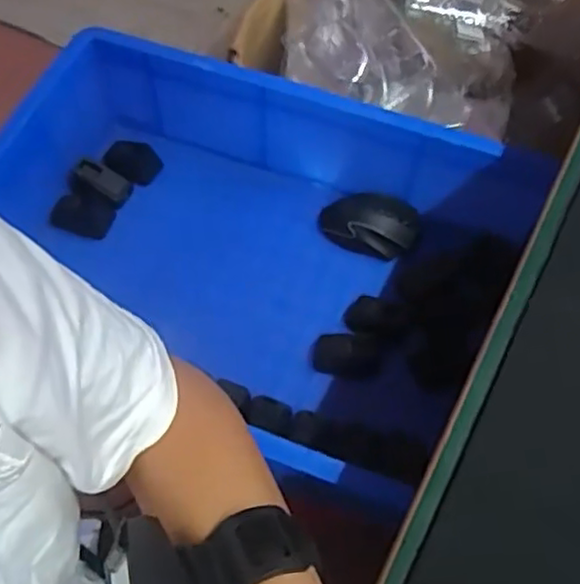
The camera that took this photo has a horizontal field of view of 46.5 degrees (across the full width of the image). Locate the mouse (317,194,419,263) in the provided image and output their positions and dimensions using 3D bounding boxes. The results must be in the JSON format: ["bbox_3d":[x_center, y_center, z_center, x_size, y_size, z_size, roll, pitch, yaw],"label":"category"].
[{"bbox_3d":[0.094,-0.082,0.795,0.114,0.047,0.069,24,64,13],"label":"mouse"}]

